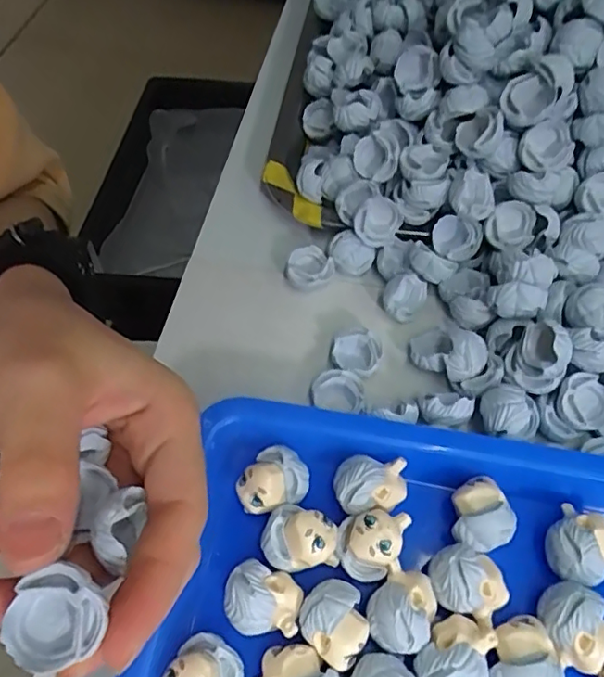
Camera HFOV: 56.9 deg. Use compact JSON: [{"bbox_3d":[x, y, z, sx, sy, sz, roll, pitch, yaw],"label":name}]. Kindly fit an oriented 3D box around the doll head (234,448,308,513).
[{"bbox_3d":[-0.012,0.057,0.225,0.029,0.022,0.023,-16,60,-8],"label":"doll head"}]

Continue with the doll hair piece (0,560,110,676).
[{"bbox_3d":[-0.060,0.069,0.136,0.021,0.014,0.023,-1,59,1],"label":"doll hair piece"}]

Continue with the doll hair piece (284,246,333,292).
[{"bbox_3d":[0.004,-0.035,0.288,0.024,0.016,0.023,11,60,8],"label":"doll hair piece"}]

